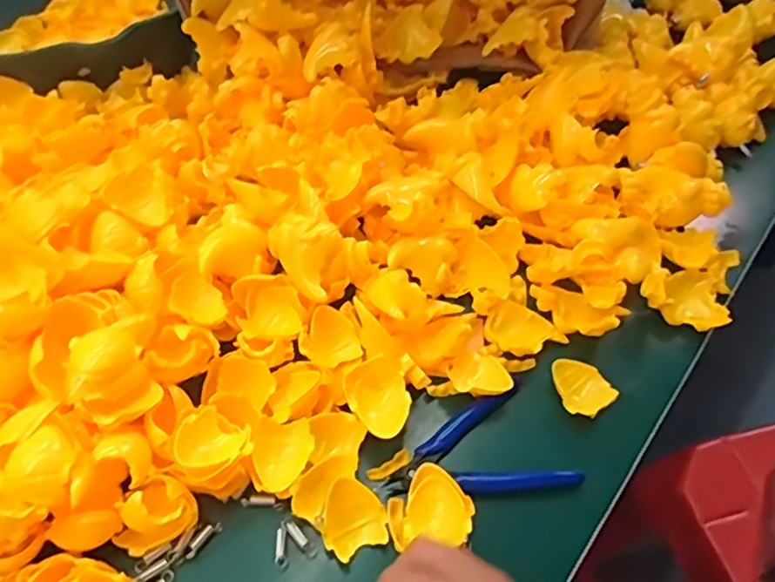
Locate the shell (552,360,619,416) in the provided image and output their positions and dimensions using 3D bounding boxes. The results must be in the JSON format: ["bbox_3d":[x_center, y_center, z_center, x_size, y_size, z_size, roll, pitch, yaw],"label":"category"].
[{"bbox_3d":[0.136,0.067,0.422,0.038,0.004,0.044,-30,57,-23],"label":"shell"}]

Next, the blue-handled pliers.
[{"bbox_3d":[0.055,0.113,0.389,0.117,0.010,0.076,-20,54,-16],"label":"blue-handled pliers"}]

